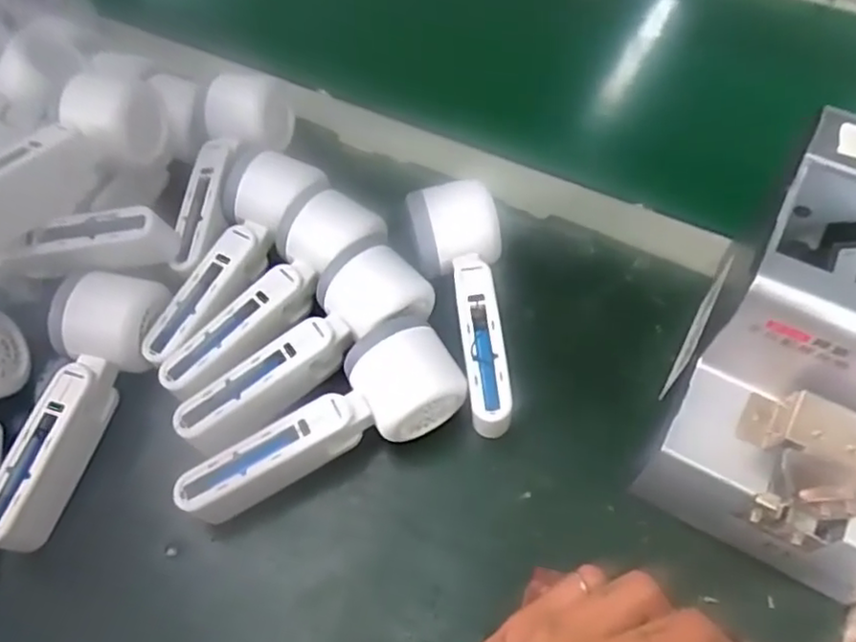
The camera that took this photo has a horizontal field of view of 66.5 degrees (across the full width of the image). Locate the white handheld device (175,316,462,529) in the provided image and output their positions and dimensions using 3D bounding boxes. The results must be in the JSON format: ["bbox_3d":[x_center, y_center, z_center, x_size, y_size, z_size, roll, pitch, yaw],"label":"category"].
[{"bbox_3d":[-0.059,0.060,0.371,0.161,0.054,0.057,-29,63,-13],"label":"white handheld device"}]

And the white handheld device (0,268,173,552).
[{"bbox_3d":[-0.201,0.049,0.373,0.057,0.054,0.157,7,61,7],"label":"white handheld device"}]

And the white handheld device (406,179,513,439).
[{"bbox_3d":[0.024,-0.008,0.403,0.055,0.061,0.149,-8,60,-1],"label":"white handheld device"}]

